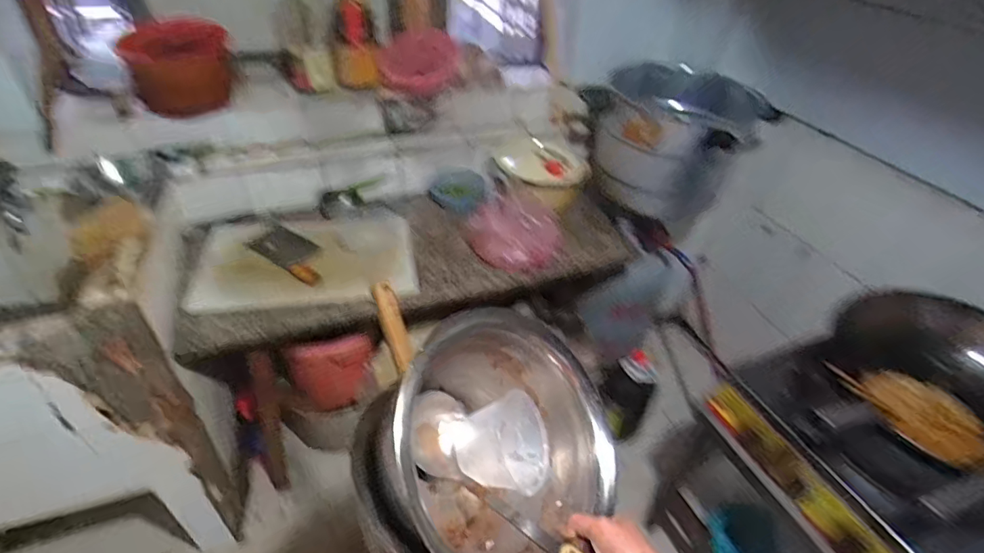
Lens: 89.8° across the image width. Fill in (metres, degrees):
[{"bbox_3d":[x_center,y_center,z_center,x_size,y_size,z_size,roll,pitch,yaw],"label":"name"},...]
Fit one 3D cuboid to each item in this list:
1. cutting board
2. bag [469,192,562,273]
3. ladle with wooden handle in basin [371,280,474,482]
[{"bbox_3d":[-0.418,-0.046,1.126,0.465,0.035,0.318,-5,40,-10],"label":"cutting board"},{"bbox_3d":[0.057,-0.104,1.185,0.231,0.133,0.132,5,40,-1],"label":"bag"},{"bbox_3d":[-0.079,0.112,0.560,0.076,0.226,0.053,-23,8,-29],"label":"ladle with wooden handle in basin"}]

